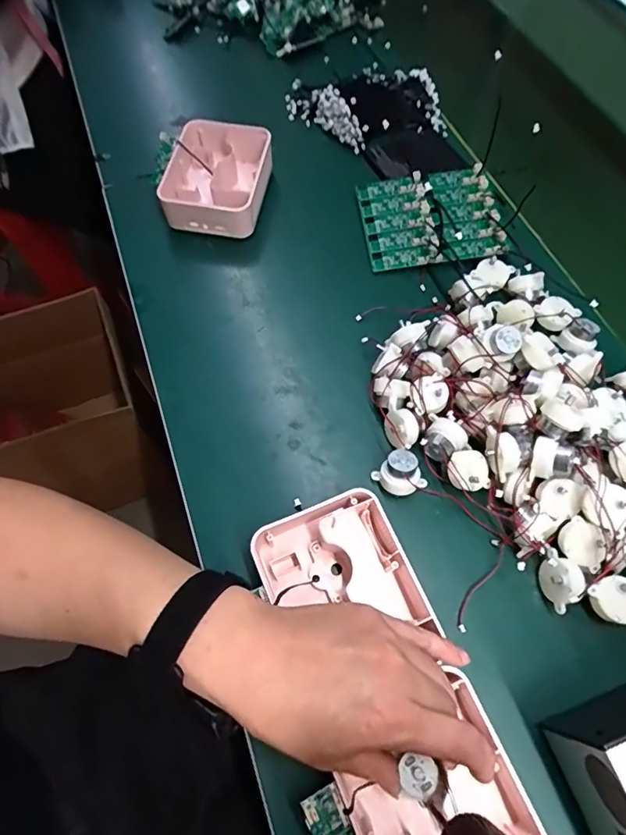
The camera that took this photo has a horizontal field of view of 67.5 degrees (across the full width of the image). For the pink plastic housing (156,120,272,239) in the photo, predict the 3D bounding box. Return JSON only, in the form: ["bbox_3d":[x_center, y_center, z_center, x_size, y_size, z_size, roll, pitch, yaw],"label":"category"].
[{"bbox_3d":[-0.103,-0.259,0.512,0.100,0.054,0.127,8,63,1],"label":"pink plastic housing"}]

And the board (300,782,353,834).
[{"bbox_3d":[0.013,0.248,0.274,0.022,0.008,0.067,-21,103,-12],"label":"board"}]

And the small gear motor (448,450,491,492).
[{"bbox_3d":[0.126,0.045,0.383,0.034,0.028,0.033,1,64,-2],"label":"small gear motor"}]

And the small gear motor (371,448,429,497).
[{"bbox_3d":[0.071,0.047,0.381,0.032,0.029,0.033,-32,69,-17],"label":"small gear motor"}]

